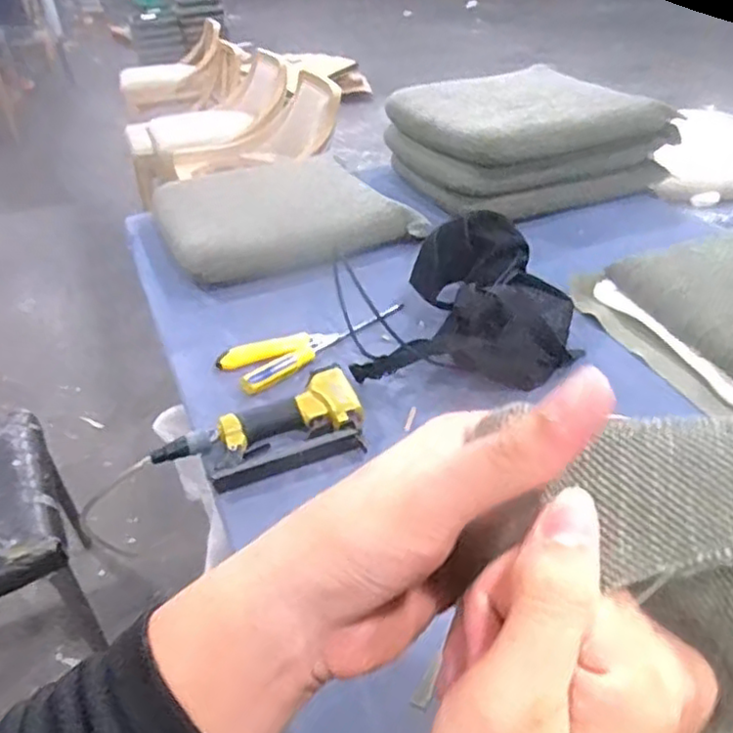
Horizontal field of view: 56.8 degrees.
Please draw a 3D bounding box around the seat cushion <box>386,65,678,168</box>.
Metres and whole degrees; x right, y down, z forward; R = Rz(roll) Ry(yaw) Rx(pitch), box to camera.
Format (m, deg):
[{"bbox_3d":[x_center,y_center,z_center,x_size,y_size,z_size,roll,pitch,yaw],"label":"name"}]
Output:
[{"bbox_3d":[0.325,-0.565,1.482,0.470,0.085,0.491,-14,36,-14],"label":"seat cushion"}]

